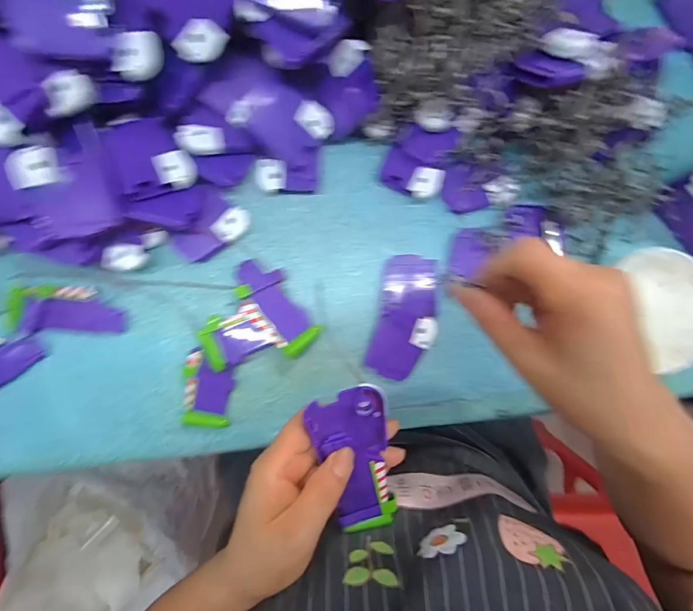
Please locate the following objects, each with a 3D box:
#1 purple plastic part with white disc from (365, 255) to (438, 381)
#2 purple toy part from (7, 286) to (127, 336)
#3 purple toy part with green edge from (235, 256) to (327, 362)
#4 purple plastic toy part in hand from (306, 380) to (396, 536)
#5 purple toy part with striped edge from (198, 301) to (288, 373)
[{"bbox_3d":[0.055,0.011,0.326,0.053,0.010,0.109,11,89,-4],"label":"purple plastic part with white disc"},{"bbox_3d":[-0.233,0.004,0.301,0.087,0.013,0.039,-2,90,-4],"label":"purple toy part"},{"bbox_3d":[-0.063,0.001,0.315,0.044,0.008,0.090,-38,90,-21],"label":"purple toy part with green edge"},{"bbox_3d":[0.007,0.108,0.250,0.049,0.010,0.117,-11,112,-6],"label":"purple plastic toy part in hand"},{"bbox_3d":[-0.090,0.024,0.307,0.062,0.019,0.044,-23,91,-4],"label":"purple toy part with striped edge"}]

